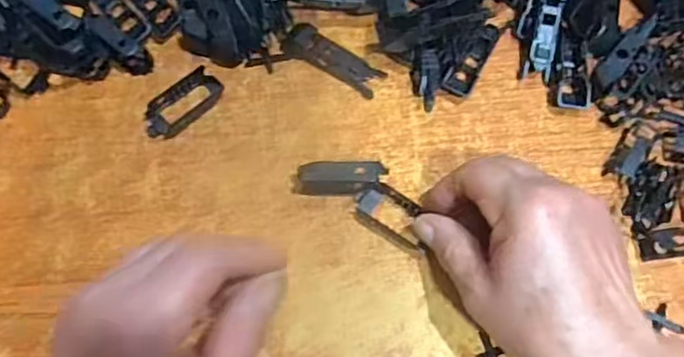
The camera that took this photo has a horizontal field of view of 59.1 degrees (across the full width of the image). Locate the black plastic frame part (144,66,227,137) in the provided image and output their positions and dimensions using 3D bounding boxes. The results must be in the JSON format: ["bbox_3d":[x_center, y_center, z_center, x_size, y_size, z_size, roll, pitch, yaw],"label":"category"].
[{"bbox_3d":[-0.097,-0.045,0.365,0.052,0.008,0.024,-41,72,-16],"label":"black plastic frame part"}]

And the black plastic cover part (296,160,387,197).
[{"bbox_3d":[-0.001,0.001,0.341,0.050,0.023,0.015,-2,66,-1],"label":"black plastic cover part"}]

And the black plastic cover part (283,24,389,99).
[{"bbox_3d":[-0.006,-0.075,0.377,0.067,0.013,0.021,29,69,12],"label":"black plastic cover part"}]

